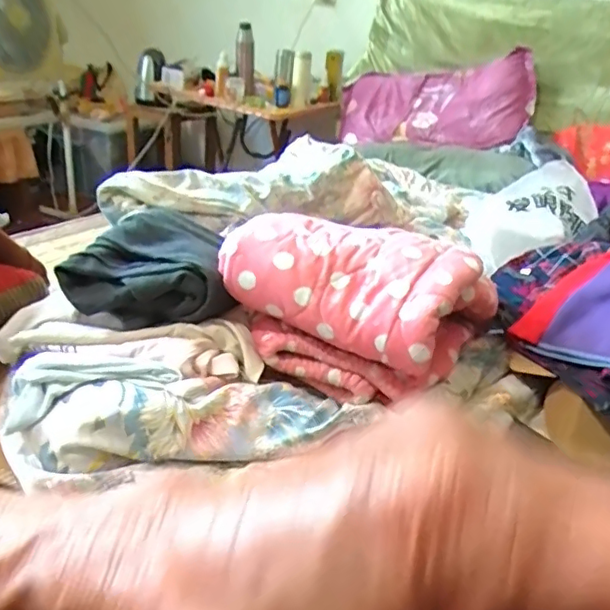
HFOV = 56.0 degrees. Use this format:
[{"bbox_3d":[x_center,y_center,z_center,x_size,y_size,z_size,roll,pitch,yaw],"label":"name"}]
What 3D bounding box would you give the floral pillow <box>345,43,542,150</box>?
[{"bbox_3d":[0.385,-0.607,1.762,0.597,0.233,0.188,1,25,17],"label":"floral pillow"}]

